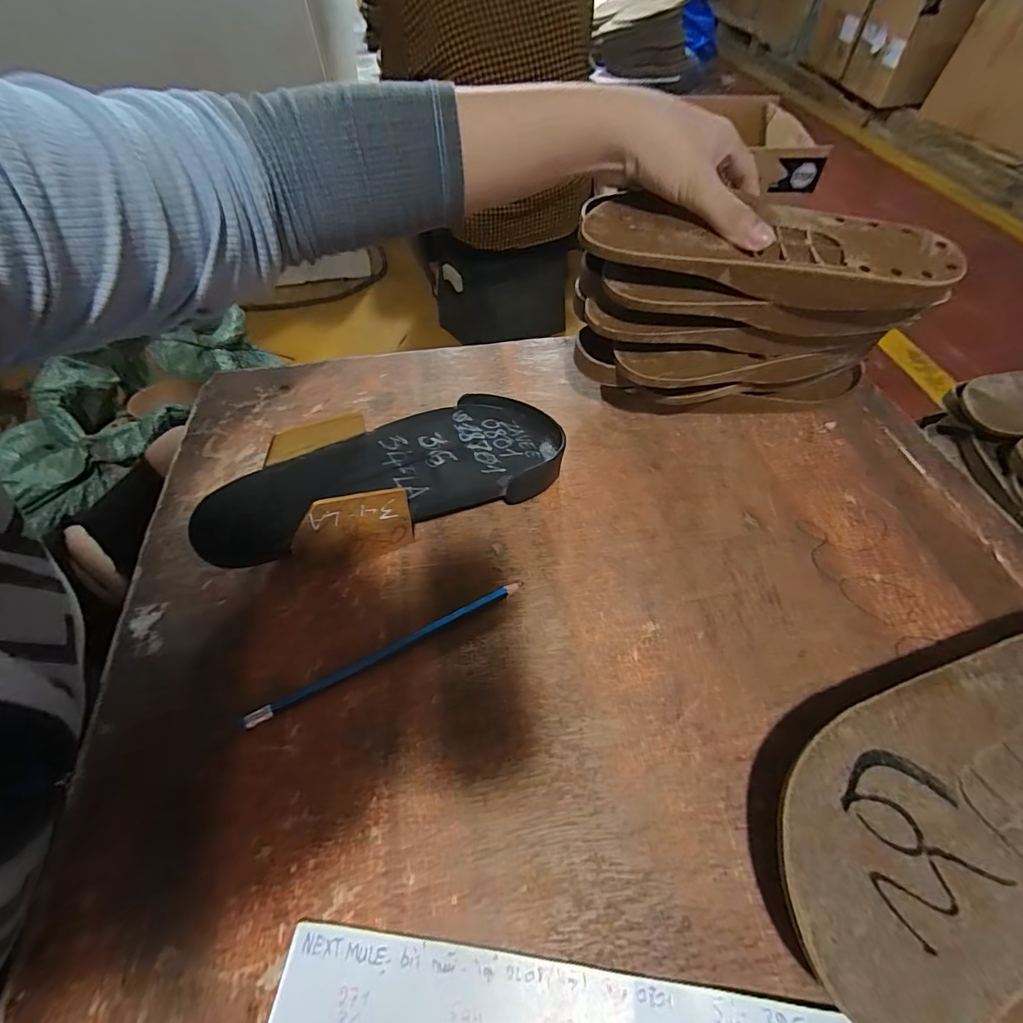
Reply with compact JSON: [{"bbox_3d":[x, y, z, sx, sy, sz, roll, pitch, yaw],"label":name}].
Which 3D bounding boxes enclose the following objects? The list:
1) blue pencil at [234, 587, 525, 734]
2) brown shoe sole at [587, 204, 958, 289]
[{"bbox_3d":[-0.070,0.081,0.266,0.169,0.011,0.007,-24,58,-13],"label":"blue pencil"},{"bbox_3d":[0.166,-0.177,0.296,0.233,0.010,0.071,5,56,2],"label":"brown shoe sole"}]

